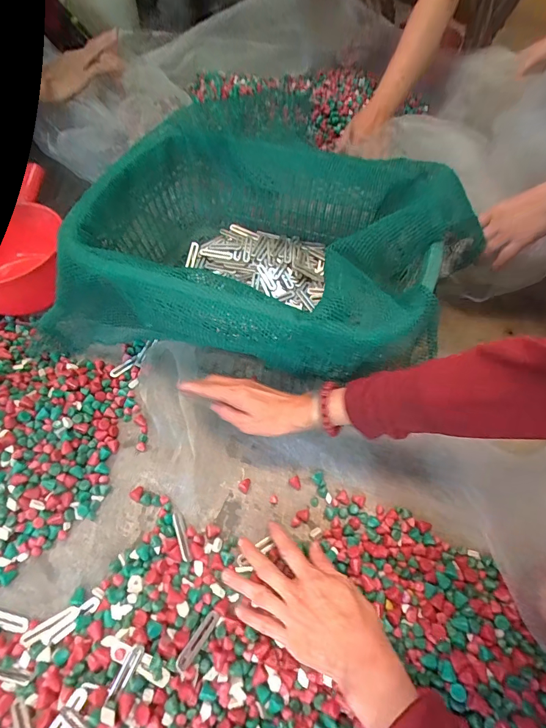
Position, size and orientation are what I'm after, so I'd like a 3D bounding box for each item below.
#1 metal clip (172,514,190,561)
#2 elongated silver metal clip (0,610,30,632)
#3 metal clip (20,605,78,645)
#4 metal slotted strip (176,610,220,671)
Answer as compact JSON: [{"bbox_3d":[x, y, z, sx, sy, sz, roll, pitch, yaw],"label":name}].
[{"bbox_3d":[-0.104,0.195,0.432,0.007,0.010,0.054,-21,61,-12],"label":"metal clip"},{"bbox_3d":[-0.280,0.264,0.396,0.056,0.006,0.012,11,60,7],"label":"elongated silver metal clip"},{"bbox_3d":[-0.231,0.272,0.398,0.057,0.006,0.014,-26,63,-15],"label":"metal clip"},{"bbox_3d":[-0.073,0.272,0.378,0.013,0.006,0.056,31,47,17],"label":"metal slotted strip"}]

